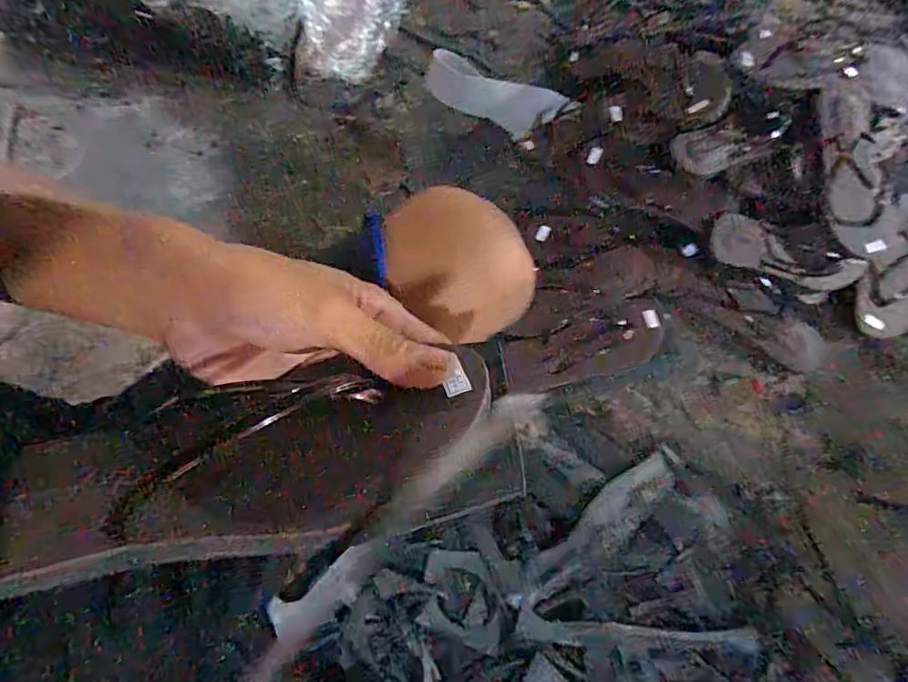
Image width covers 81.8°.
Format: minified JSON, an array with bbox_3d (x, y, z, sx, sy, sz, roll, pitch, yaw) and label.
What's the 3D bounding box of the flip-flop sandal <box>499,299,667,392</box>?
[{"bbox_3d":[0.179,0.008,0.699,0.212,0.025,0.084,-17,87,-5],"label":"flip-flop sandal"}]

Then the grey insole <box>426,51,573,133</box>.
[{"bbox_3d":[0.061,-0.428,0.904,0.244,0.038,0.093,33,67,15],"label":"grey insole"}]

